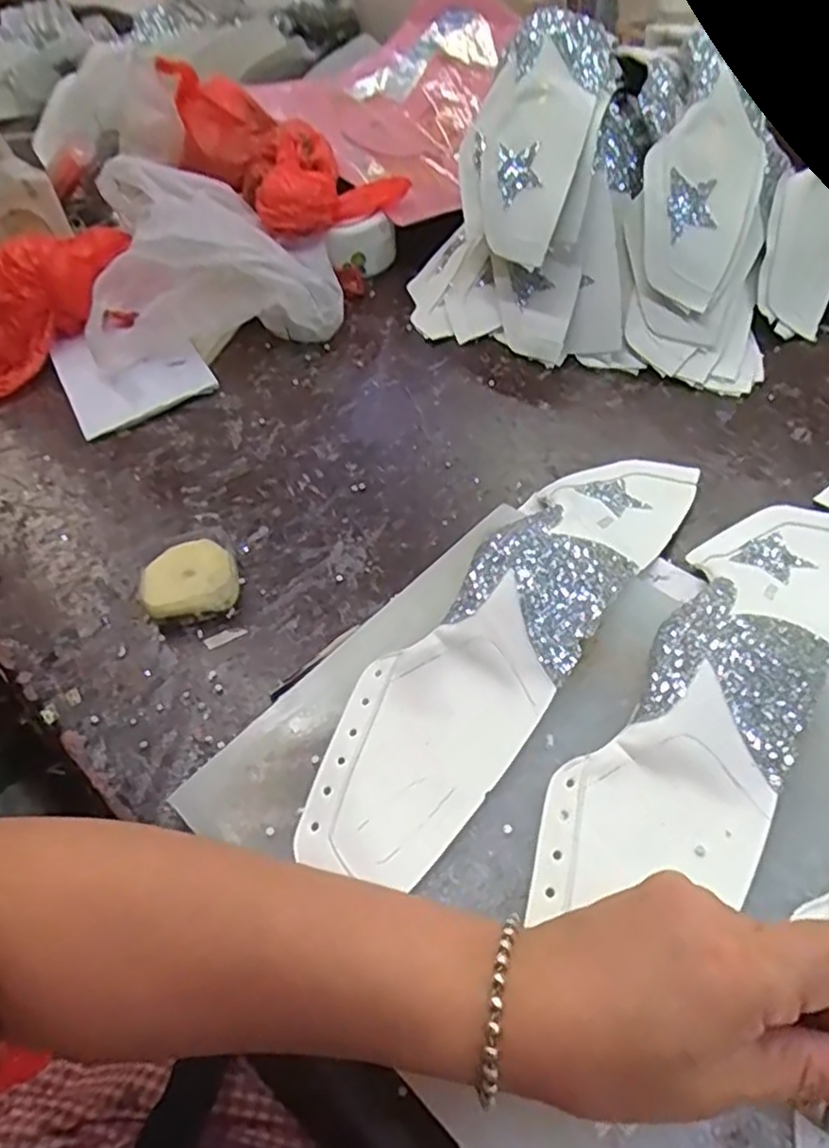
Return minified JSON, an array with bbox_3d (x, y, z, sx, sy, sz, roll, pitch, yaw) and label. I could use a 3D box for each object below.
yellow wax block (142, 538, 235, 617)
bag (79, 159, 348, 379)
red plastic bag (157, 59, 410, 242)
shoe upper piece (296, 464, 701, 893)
[{"bbox_3d":[-0.157,0.005,0.497,0.060,0.027,0.057,-18,50,-9],"label":"yellow wax block"},{"bbox_3d":[-0.206,-0.328,0.720,0.228,0.111,0.245,-10,49,-2],"label":"bag"},{"bbox_3d":[-0.153,-0.463,0.769,0.161,0.097,0.250,-30,52,-18],"label":"red plastic bag"},{"bbox_3d":[0.069,0.016,0.424,0.094,0.079,0.379,25,57,25],"label":"shoe upper piece"}]

